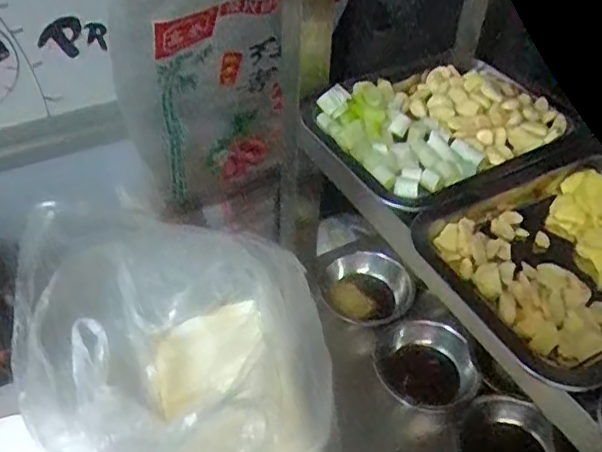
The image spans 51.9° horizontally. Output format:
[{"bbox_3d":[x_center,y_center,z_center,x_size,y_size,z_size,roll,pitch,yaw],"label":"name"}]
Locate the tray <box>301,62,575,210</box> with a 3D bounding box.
[{"bbox_3d":[0.137,-0.104,0.655,0.230,0.053,0.204,-22,50,-23],"label":"tray"}]

